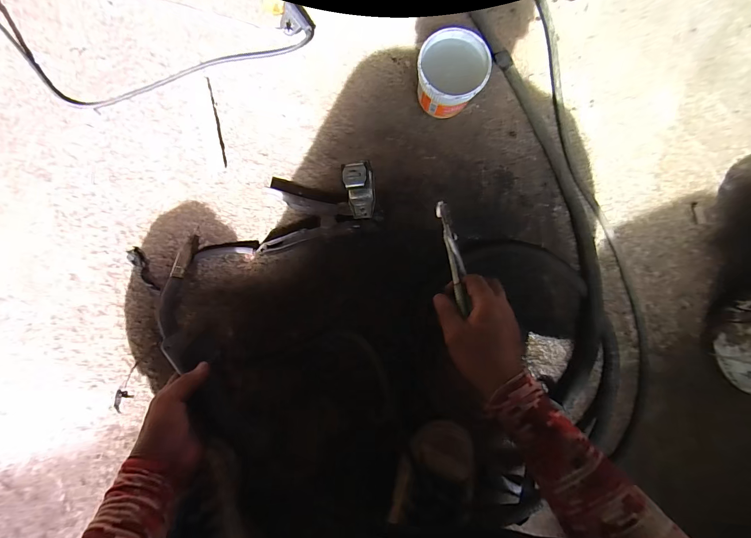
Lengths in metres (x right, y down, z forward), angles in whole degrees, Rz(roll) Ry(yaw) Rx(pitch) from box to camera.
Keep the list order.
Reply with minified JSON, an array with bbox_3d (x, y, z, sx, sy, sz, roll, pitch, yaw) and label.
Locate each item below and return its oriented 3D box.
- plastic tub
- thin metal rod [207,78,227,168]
[{"bbox_3d":[0.101,-0.265,0.471,0.090,0.082,0.100,11,88,-1],"label":"plastic tub"},{"bbox_3d":[-0.236,-0.219,0.493,0.006,0.004,0.136,-13,89,-2],"label":"thin metal rod"}]

